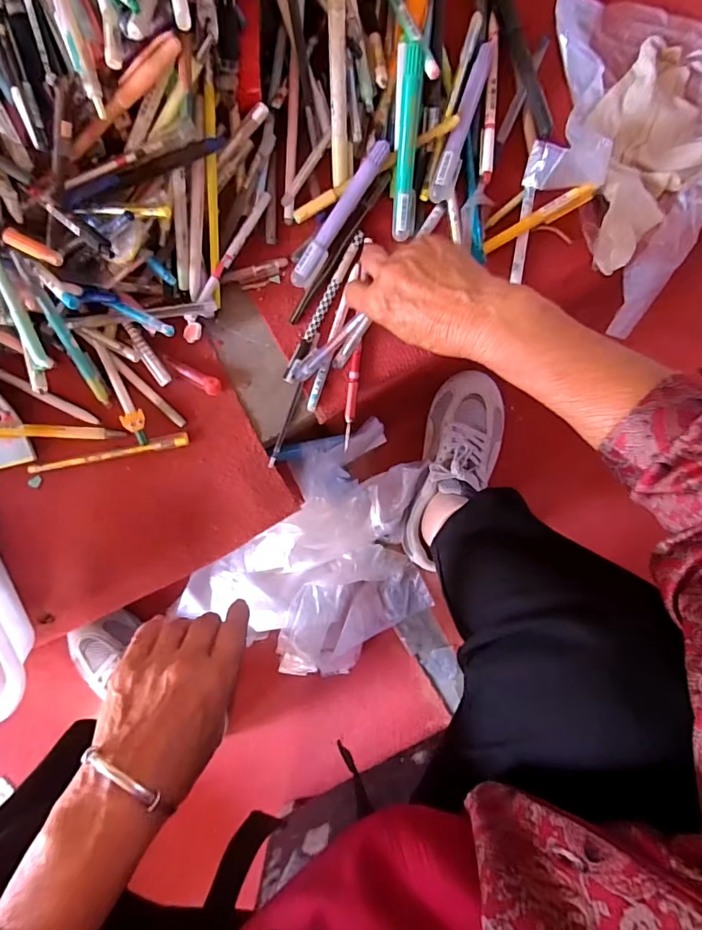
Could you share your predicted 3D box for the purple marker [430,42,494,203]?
[{"bbox_3d":[0.091,-0.282,0.391,0.020,0.015,0.130,16,95,-3],"label":"purple marker"}]

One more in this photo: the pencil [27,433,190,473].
[{"bbox_3d":[-0.222,-0.010,0.436,0.144,0.008,0.012,-12,96,0],"label":"pencil"}]

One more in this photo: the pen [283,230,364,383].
[{"bbox_3d":[-0.025,-0.139,0.420,0.011,0.010,0.141,27,94,-4],"label":"pen"}]

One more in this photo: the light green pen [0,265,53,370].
[{"bbox_3d":[-0.245,-0.137,0.330,0.012,0.010,0.146,-5,125,-1],"label":"light green pen"}]

